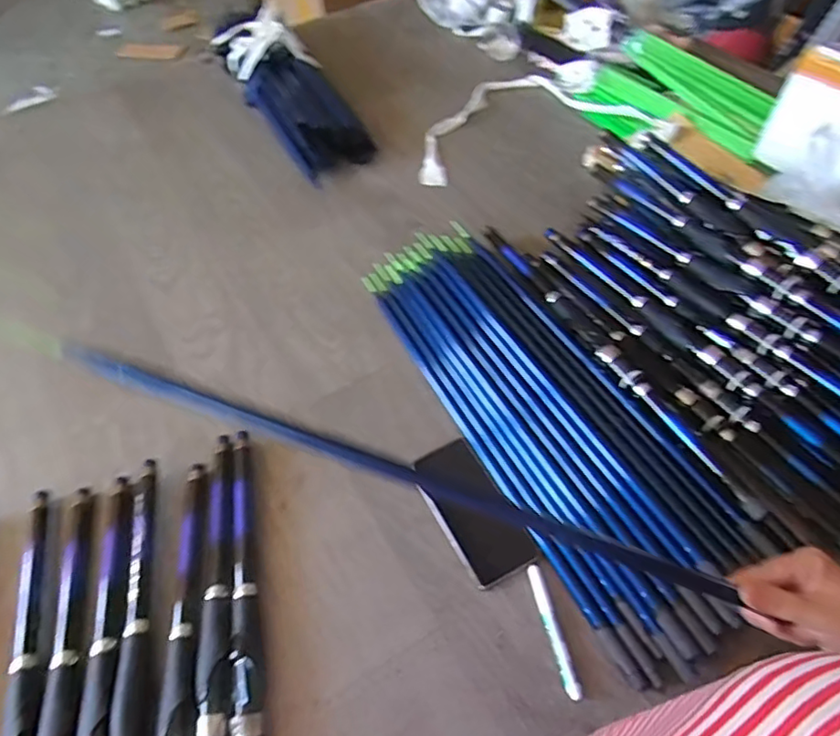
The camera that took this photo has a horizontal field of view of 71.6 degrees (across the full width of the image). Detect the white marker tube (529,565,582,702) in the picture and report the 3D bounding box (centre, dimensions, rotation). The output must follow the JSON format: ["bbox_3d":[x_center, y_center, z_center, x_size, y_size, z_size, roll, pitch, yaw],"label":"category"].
[{"bbox_3d":[0.127,0.252,0.560,0.014,0.014,0.120,-13,51,-5],"label":"white marker tube"}]

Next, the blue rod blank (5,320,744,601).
[{"bbox_3d":[-0.006,0.072,0.387,0.503,0.014,0.015,22,52,-10],"label":"blue rod blank"}]

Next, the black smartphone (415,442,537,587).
[{"bbox_3d":[0.055,0.152,0.634,0.078,0.017,0.160,-26,53,-15],"label":"black smartphone"}]

